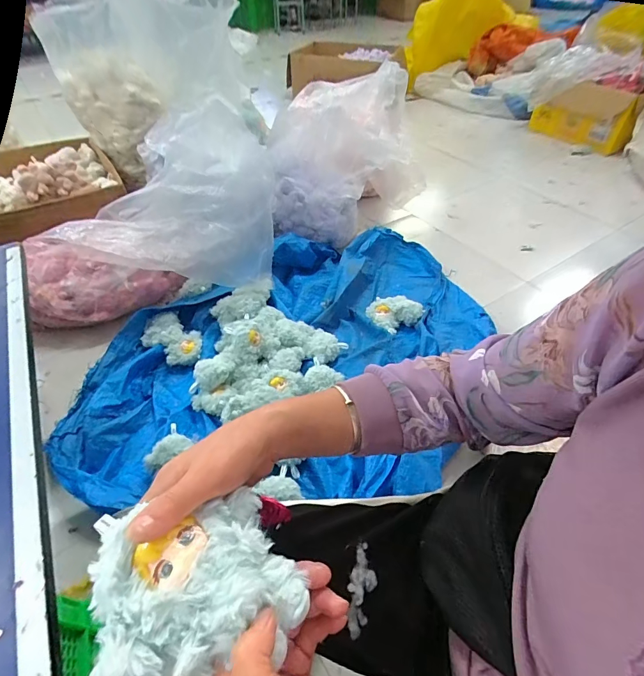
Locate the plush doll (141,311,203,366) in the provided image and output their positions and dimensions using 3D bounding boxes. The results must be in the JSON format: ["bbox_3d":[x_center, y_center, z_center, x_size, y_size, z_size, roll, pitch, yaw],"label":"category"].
[{"bbox_3d":[-0.449,0.002,1.168,0.209,0.052,0.132,30,54,25],"label":"plush doll"}]

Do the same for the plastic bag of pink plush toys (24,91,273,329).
[{"bbox_3d":[-0.523,-0.366,1.197,0.732,0.527,0.444,-2,47,-1],"label":"plastic bag of pink plush toys"}]

